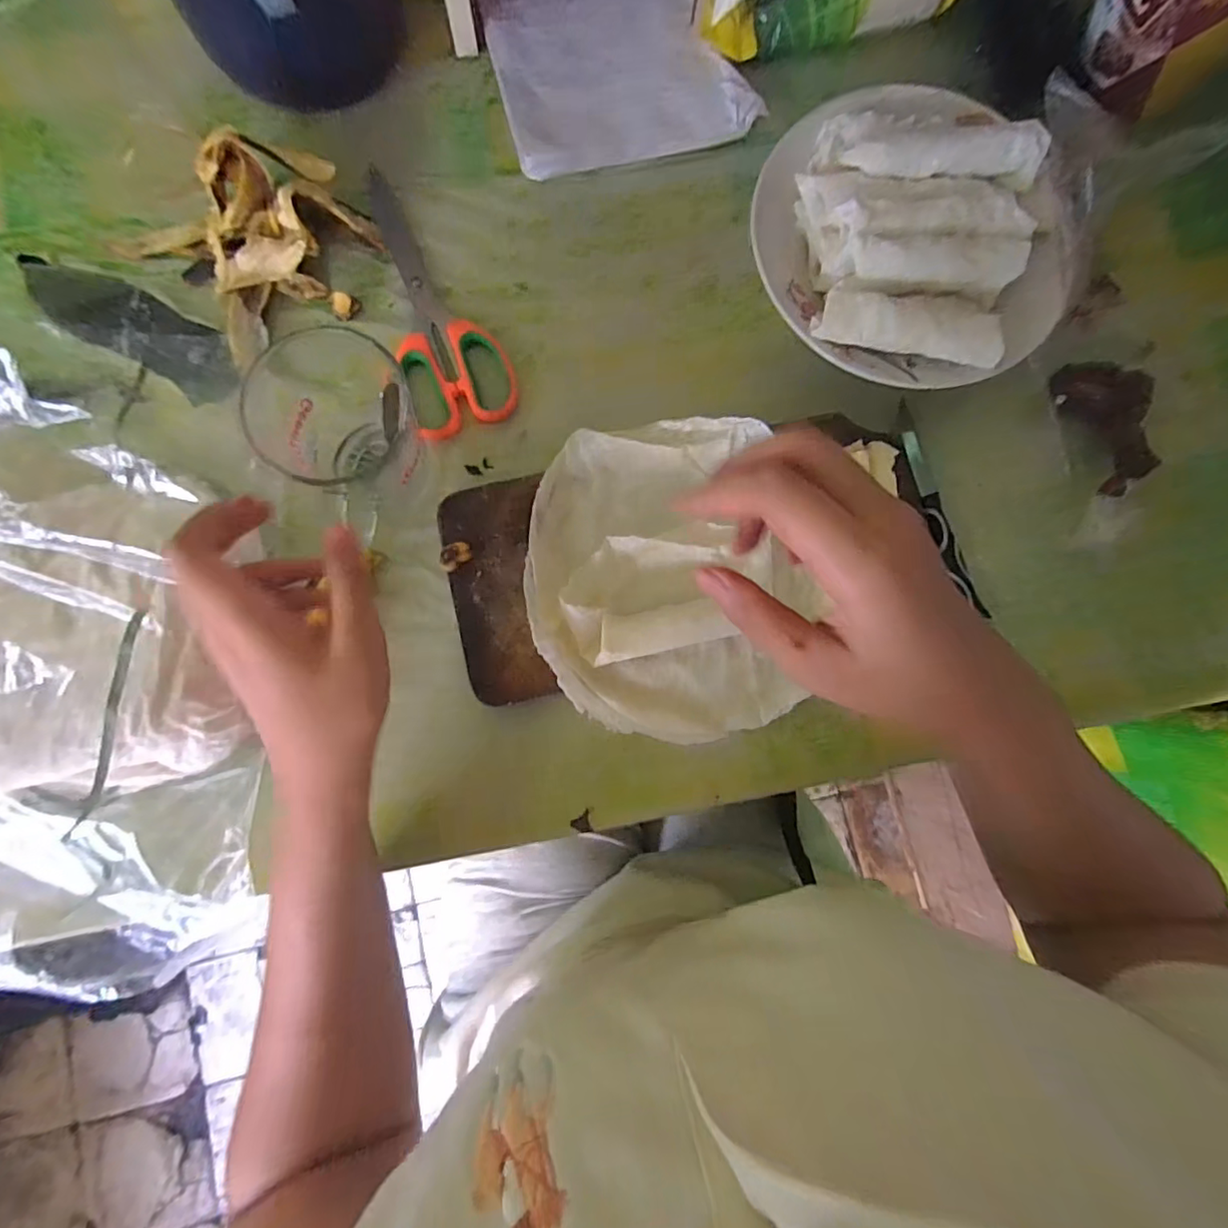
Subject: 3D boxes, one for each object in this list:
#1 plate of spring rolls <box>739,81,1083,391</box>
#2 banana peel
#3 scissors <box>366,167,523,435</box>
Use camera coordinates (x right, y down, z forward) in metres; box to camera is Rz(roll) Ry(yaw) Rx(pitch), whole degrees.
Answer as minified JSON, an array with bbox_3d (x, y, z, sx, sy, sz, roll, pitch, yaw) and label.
[{"bbox_3d":[0.189,-0.241,0.367,0.187,0.057,0.205,-27,85,-6],"label":"plate of spring rolls"},{"bbox_3d":[-0.228,-0.234,0.355,0.146,0.041,0.117,-31,85,-6],"label":"banana peel"},{"bbox_3d":[-0.119,-0.210,0.374,0.066,0.011,0.191,-17,84,-5],"label":"scissors"}]

